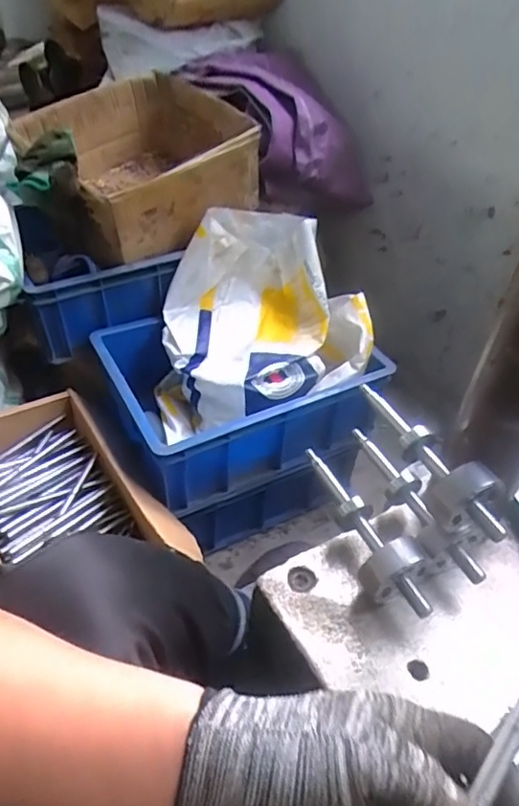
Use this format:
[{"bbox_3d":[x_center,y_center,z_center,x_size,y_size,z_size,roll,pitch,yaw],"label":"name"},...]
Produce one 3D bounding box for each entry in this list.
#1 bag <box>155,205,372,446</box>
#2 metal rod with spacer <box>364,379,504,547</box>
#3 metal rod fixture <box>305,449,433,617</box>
[{"bbox_3d":[-0.001,-0.123,0.933,0.323,0.245,0.273,-4,44,-10],"label":"bag"},{"bbox_3d":[0.128,0.042,0.437,0.047,0.047,0.146,-15,47,-21],"label":"metal rod with spacer"},{"bbox_3d":[0.078,0.101,0.455,0.043,0.053,0.158,-13,46,-19],"label":"metal rod fixture"}]

